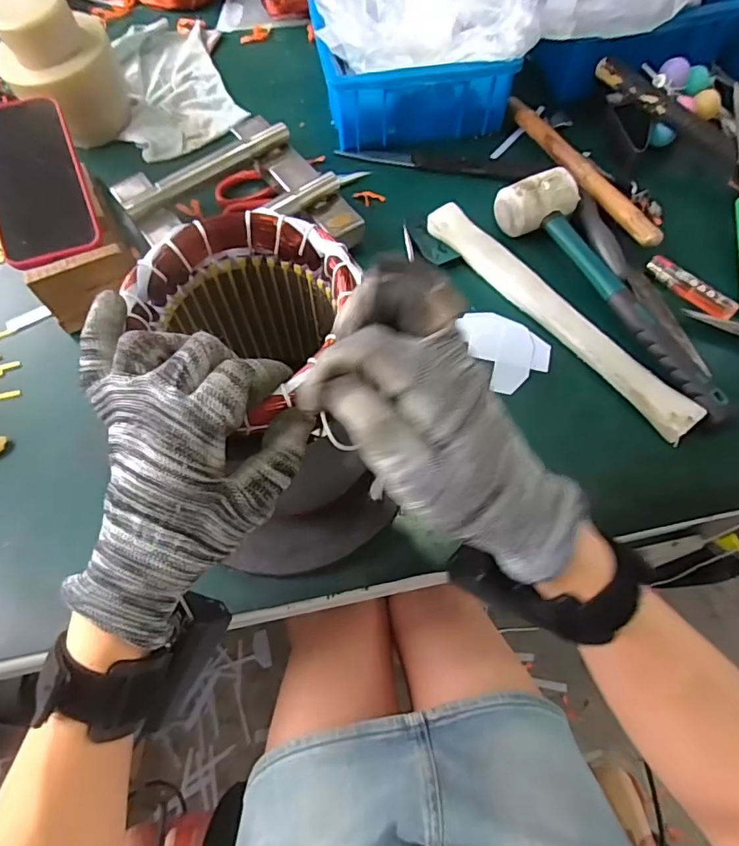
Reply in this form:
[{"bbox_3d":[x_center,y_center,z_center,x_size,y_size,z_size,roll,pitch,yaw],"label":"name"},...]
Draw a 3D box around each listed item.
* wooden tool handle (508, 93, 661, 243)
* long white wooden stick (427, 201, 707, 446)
[{"bbox_3d":[0.214,-0.261,0.535,0.028,0.018,0.232,-25,65,-11],"label":"wooden tool handle"},{"bbox_3d":[0.159,-0.099,0.463,0.028,0.026,0.295,-36,68,-16],"label":"long white wooden stick"}]

